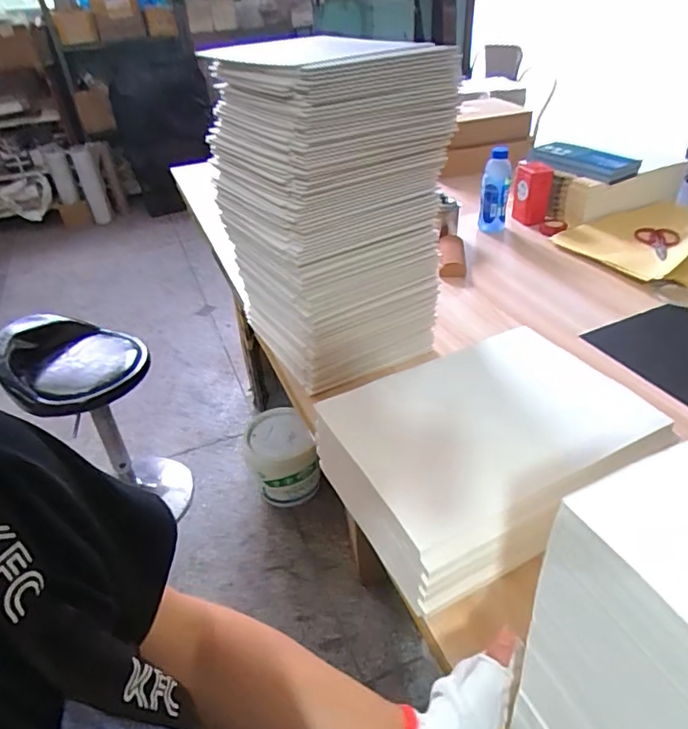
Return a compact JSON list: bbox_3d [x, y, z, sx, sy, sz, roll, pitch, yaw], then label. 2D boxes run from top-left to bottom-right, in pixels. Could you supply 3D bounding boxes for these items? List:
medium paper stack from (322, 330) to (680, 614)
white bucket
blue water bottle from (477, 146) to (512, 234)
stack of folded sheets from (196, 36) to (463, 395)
[{"bbox_3d":[0.172,0.108,0.696,0.344,0.119,0.274,-18,40,-19],"label":"medium paper stack"},{"bbox_3d":[-0.203,0.308,1.726,0.196,0.223,0.256,-13,38,-13],"label":"white bucket"},{"bbox_3d":[0.385,-0.440,1.348,0.068,0.201,0.062,5,38,10],"label":"blue water bottle"},{"bbox_3d":[-0.032,-0.261,0.914,0.280,0.477,0.319,-24,42,-25],"label":"stack of folded sheets"}]

